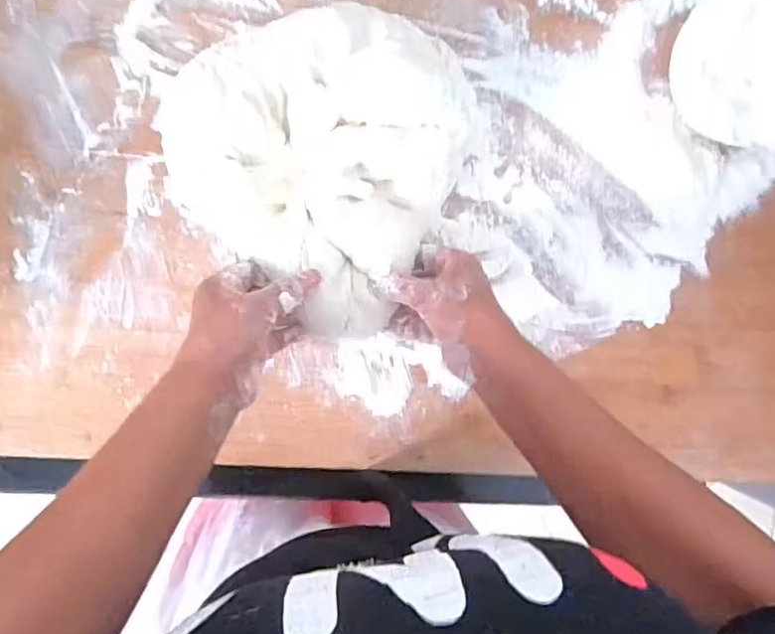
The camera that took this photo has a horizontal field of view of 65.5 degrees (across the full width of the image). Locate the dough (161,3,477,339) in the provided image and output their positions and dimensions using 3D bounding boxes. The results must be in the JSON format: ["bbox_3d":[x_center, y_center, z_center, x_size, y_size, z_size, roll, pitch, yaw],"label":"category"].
[{"bbox_3d":[-0.045,-0.136,0.480,0.223,0.077,0.228,0,93,-8],"label":"dough"}]

